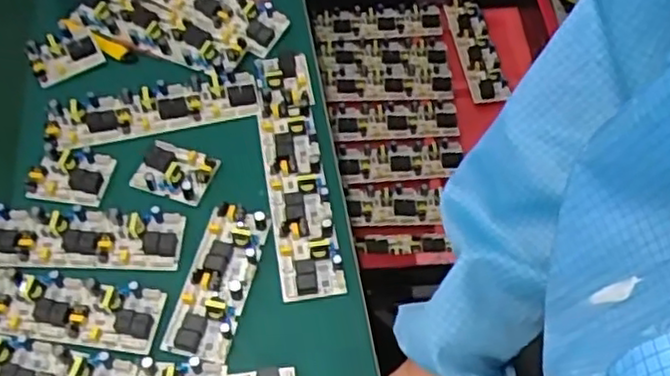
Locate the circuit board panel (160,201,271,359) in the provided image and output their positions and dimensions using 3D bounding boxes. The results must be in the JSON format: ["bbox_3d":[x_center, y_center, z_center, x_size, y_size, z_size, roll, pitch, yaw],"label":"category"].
[{"bbox_3d":[-0.115,0.084,0.684,0.062,0.017,0.161,11,56,8],"label":"circuit board panel"}]

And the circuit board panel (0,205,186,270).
[{"bbox_3d":[-0.278,0.050,0.710,0.238,0.017,0.062,1,55,0],"label":"circuit board panel"}]

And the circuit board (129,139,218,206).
[{"bbox_3d":[-0.173,-0.021,0.756,0.082,0.016,0.061,16,57,10],"label":"circuit board"}]

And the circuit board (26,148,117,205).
[{"bbox_3d":[-0.287,-0.015,0.758,0.078,0.011,0.062,3,56,2],"label":"circuit board"}]

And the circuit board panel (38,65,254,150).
[{"bbox_3d":[-0.212,-0.094,0.810,0.234,0.014,0.067,-12,56,-8],"label":"circuit board panel"}]

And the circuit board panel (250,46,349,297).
[{"bbox_3d":[-0.044,-0.030,0.762,0.062,0.014,0.321,-7,56,-5],"label":"circuit board panel"}]

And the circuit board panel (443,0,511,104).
[{"bbox_3d":[0.246,-0.253,1.226,0.062,0.018,0.245,-6,56,-2],"label":"circuit board panel"}]

